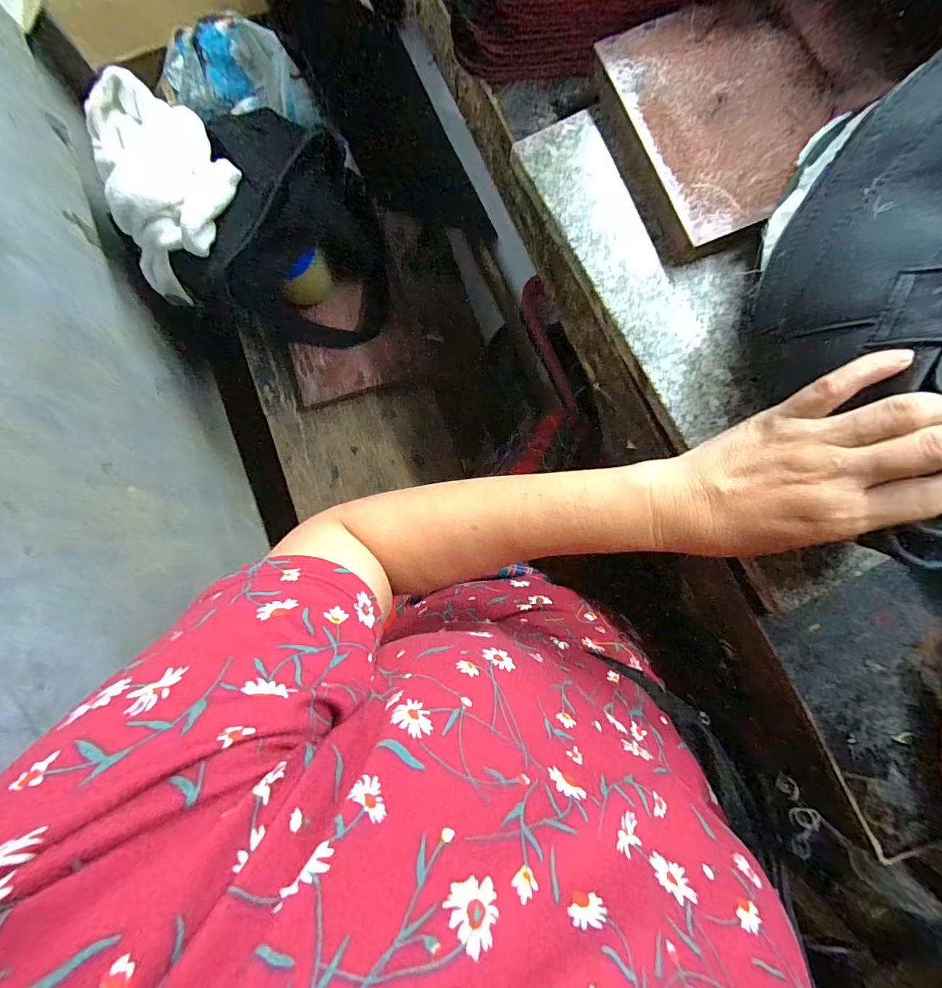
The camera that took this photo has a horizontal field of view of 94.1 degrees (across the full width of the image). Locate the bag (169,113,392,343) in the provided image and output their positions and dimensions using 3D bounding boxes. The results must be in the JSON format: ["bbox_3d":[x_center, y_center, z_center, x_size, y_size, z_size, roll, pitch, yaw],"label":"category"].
[{"bbox_3d":[-0.219,-0.318,0.547,0.230,0.132,0.242,28,88,4],"label":"bag"}]

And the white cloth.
[{"bbox_3d":[-0.369,-0.361,0.529,0.168,0.109,0.214,-32,86,0],"label":"white cloth"}]

